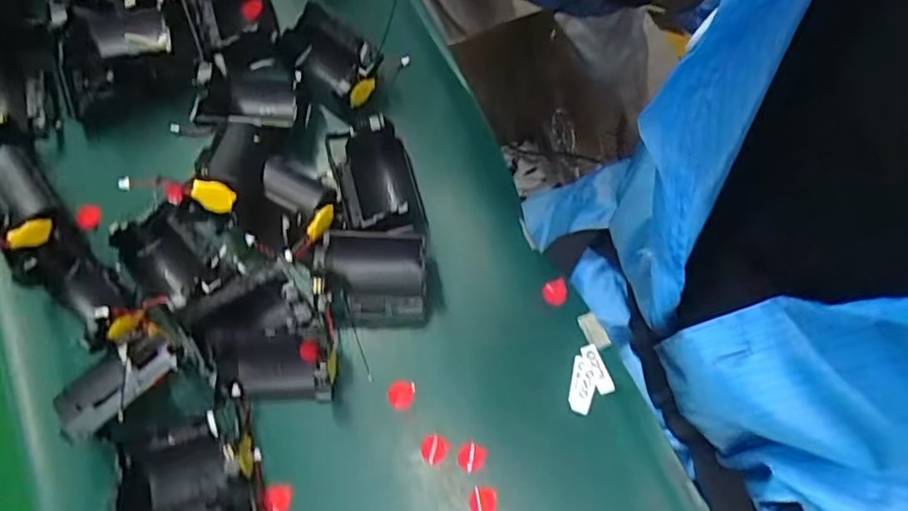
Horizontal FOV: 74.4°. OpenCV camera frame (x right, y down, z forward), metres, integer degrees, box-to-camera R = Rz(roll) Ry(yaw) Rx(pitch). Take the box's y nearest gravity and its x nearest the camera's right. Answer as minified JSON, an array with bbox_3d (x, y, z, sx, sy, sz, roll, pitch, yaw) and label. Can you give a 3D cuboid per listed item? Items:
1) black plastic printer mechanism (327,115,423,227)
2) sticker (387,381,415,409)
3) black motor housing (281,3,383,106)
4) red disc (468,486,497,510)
[{"bbox_3d":[-0.053,-0.053,0.408,0.051,0.039,0.074,-17,72,-4],"label":"black plastic printer mechanism"},{"bbox_3d":[-0.034,0.088,0.379,0.017,0.004,0.017,0,71,1],"label":"sticker"},{"bbox_3d":[-0.088,-0.145,0.442,0.076,0.042,0.040,42,77,14],"label":"black motor housing"},{"bbox_3d":[0.017,0.148,0.360,0.017,0.004,0.016,-1,73,3],"label":"red disc"}]

